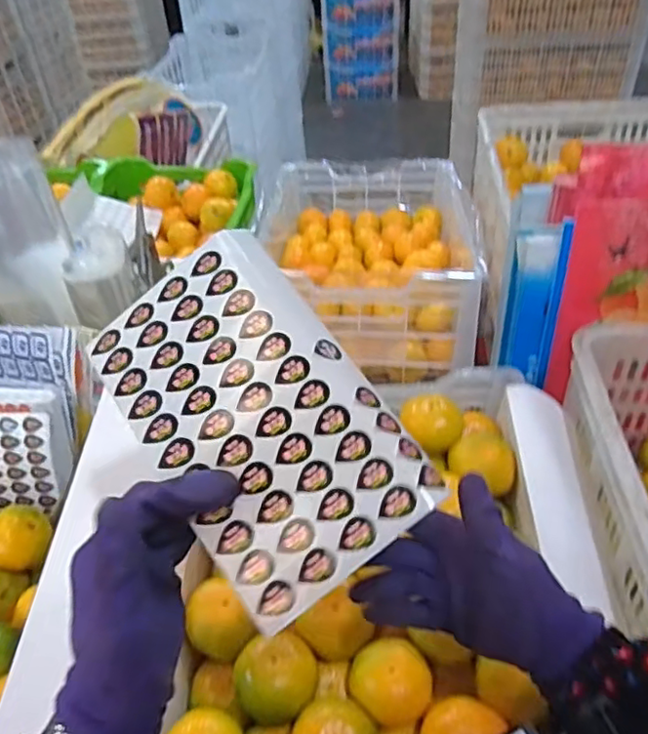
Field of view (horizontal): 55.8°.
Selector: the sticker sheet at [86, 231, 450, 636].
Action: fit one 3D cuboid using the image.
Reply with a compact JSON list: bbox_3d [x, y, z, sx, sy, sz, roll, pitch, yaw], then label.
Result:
[{"bbox_3d":[-0.043,0.023,0.373,0.132,0.017,0.222,-37,70,-8],"label":"sticker sheet"}]

